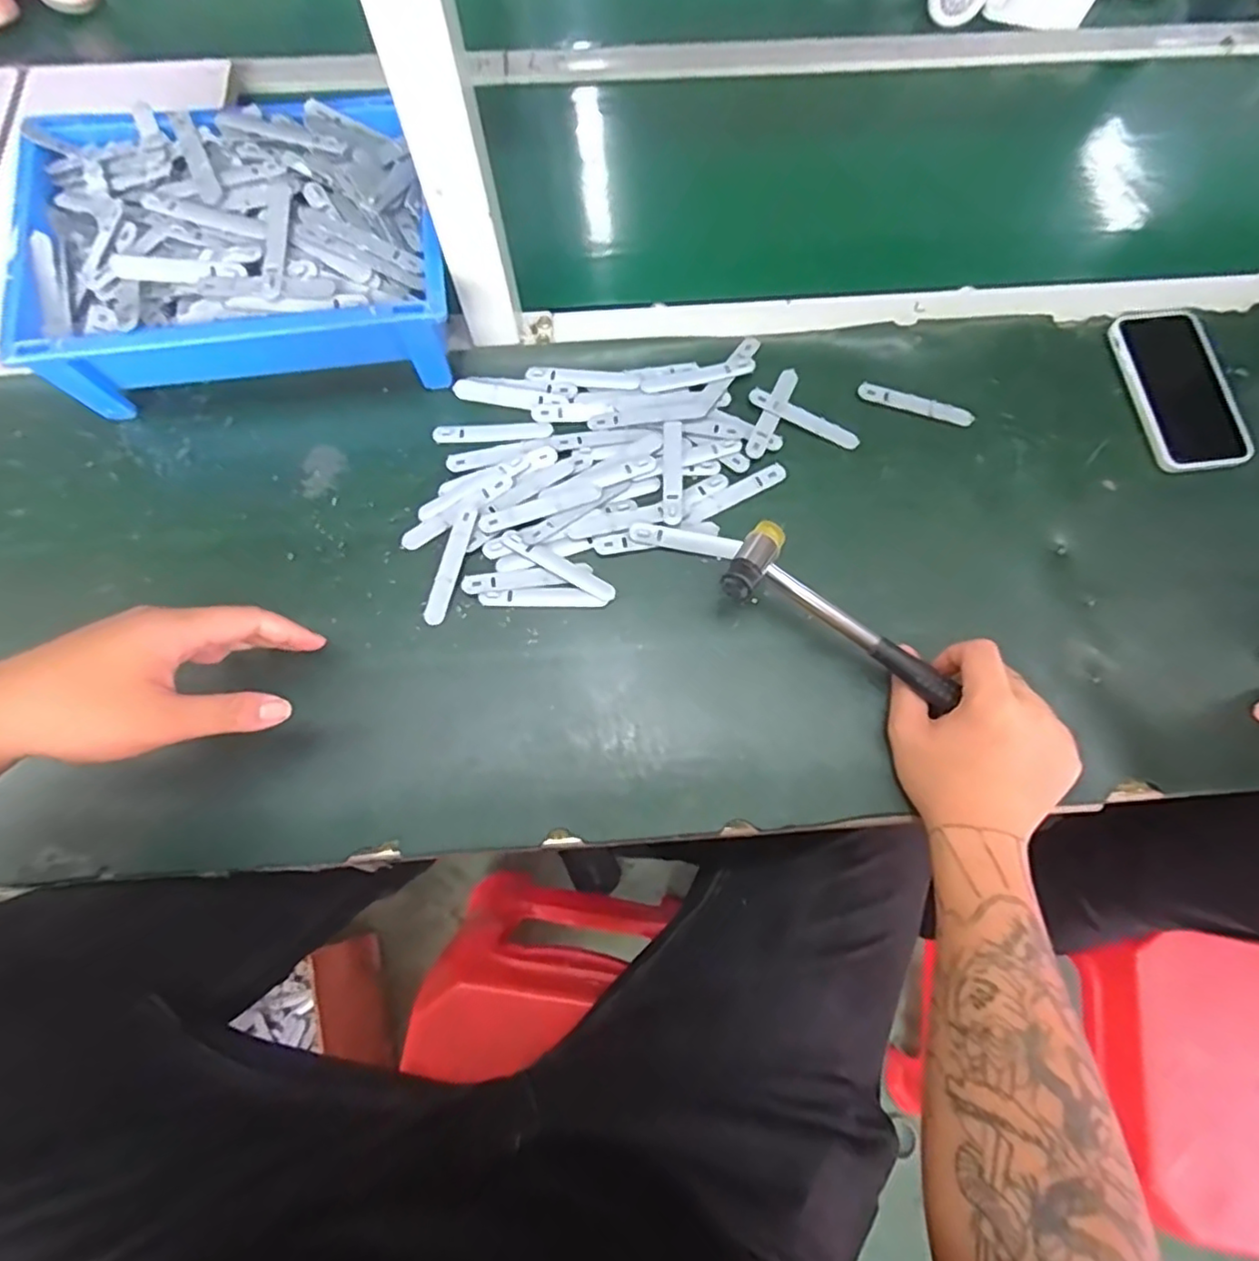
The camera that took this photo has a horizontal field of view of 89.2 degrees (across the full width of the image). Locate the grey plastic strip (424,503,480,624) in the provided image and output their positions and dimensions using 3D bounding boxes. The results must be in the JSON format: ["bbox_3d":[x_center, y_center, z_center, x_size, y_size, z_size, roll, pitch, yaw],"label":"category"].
[{"bbox_3d":[-0.134,-0.050,0.480,0.016,0.004,0.094,15,79,-3],"label":"grey plastic strip"}]

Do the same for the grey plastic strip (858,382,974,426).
[{"bbox_3d":[0.237,-0.187,0.529,0.094,0.005,0.016,16,73,4],"label":"grey plastic strip"}]

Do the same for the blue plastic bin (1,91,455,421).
[{"bbox_3d":[-0.299,-0.288,0.510,0.308,0.112,0.214,-9,73,-4],"label":"blue plastic bin"}]

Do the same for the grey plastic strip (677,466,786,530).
[{"bbox_3d":[0.080,-0.105,0.500,0.096,0.004,0.014,-29,75,-9],"label":"grey plastic strip"}]

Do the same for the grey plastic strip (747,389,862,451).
[{"bbox_3d":[0.143,-0.172,0.522,0.094,0.004,0.016,26,78,2],"label":"grey plastic strip"}]

